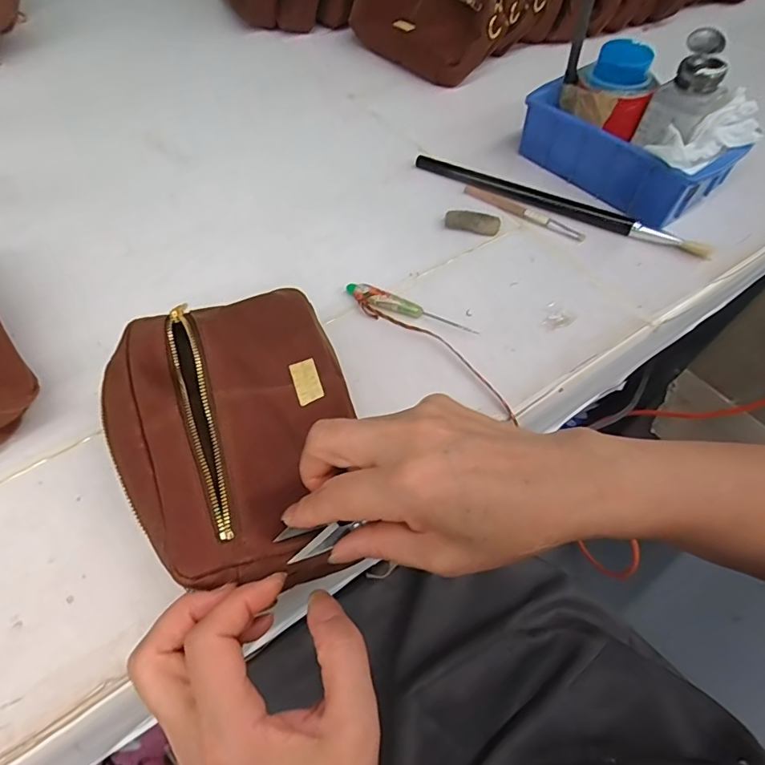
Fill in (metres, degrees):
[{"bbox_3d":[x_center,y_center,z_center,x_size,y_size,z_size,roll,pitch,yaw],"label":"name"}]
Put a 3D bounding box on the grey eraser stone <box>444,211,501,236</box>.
[{"bbox_3d":[0.087,-0.154,0.472,0.052,0.011,0.020,8,55,6],"label":"grey eraser stone"}]

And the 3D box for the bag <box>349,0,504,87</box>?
[{"bbox_3d":[0.055,-0.485,0.641,0.206,0.110,0.090,38,63,23],"label":"bag"}]

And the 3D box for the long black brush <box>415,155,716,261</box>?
[{"bbox_3d":[0.170,-0.177,0.487,0.296,0.010,0.019,24,58,16],"label":"long black brush"}]

